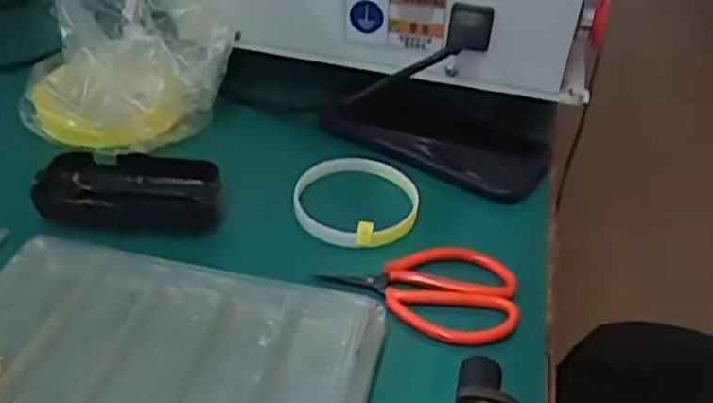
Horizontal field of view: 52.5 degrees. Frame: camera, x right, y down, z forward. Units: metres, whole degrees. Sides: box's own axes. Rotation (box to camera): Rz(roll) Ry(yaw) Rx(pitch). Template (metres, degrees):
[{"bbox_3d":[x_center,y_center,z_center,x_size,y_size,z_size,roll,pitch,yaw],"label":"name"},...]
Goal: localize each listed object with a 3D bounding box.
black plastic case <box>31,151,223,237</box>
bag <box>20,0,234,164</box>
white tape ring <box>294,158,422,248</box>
[{"bbox_3d":[-0.144,-0.006,0.468,0.111,0.032,0.041,3,38,-2],"label":"black plastic case"},{"bbox_3d":[-0.183,-0.128,0.551,0.145,0.086,0.190,-11,40,-19],"label":"bag"},{"bbox_3d":[-0.001,-0.001,0.480,0.082,0.022,0.076,1,40,-1],"label":"white tape ring"}]

